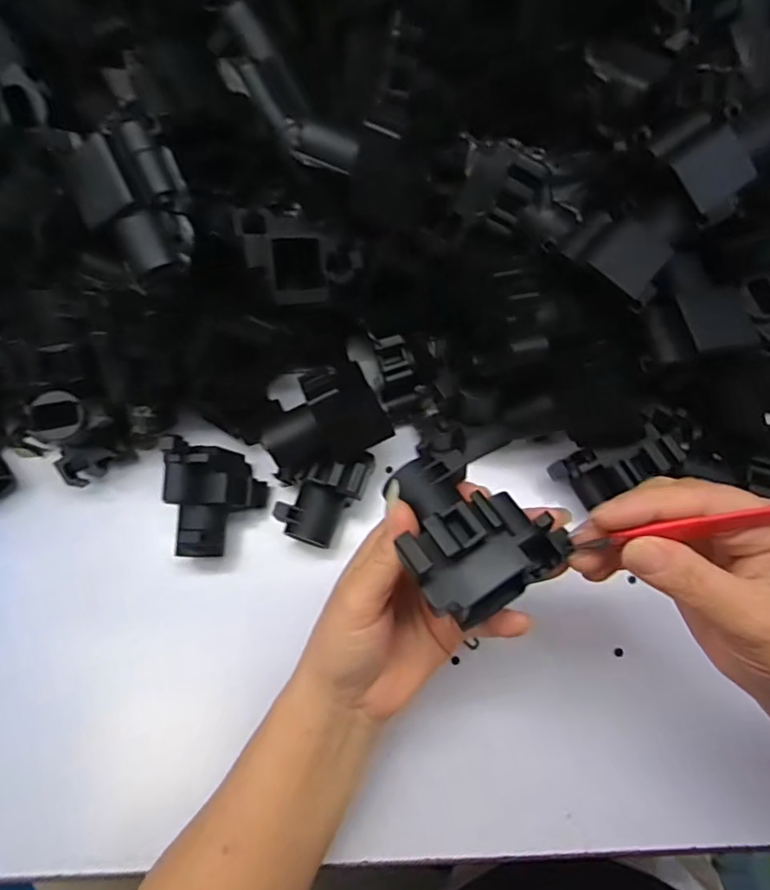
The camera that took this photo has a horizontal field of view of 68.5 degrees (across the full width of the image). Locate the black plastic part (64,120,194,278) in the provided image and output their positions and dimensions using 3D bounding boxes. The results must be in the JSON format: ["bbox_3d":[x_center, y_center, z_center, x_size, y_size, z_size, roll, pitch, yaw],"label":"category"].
[{"bbox_3d":[-0.133,-0.132,0.309,0.056,0.033,0.074,-29,110,3],"label":"black plastic part"}]

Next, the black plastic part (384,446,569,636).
[{"bbox_3d":[0.034,0.034,0.240,0.060,0.039,0.071,-33,73,-9],"label":"black plastic part"}]

